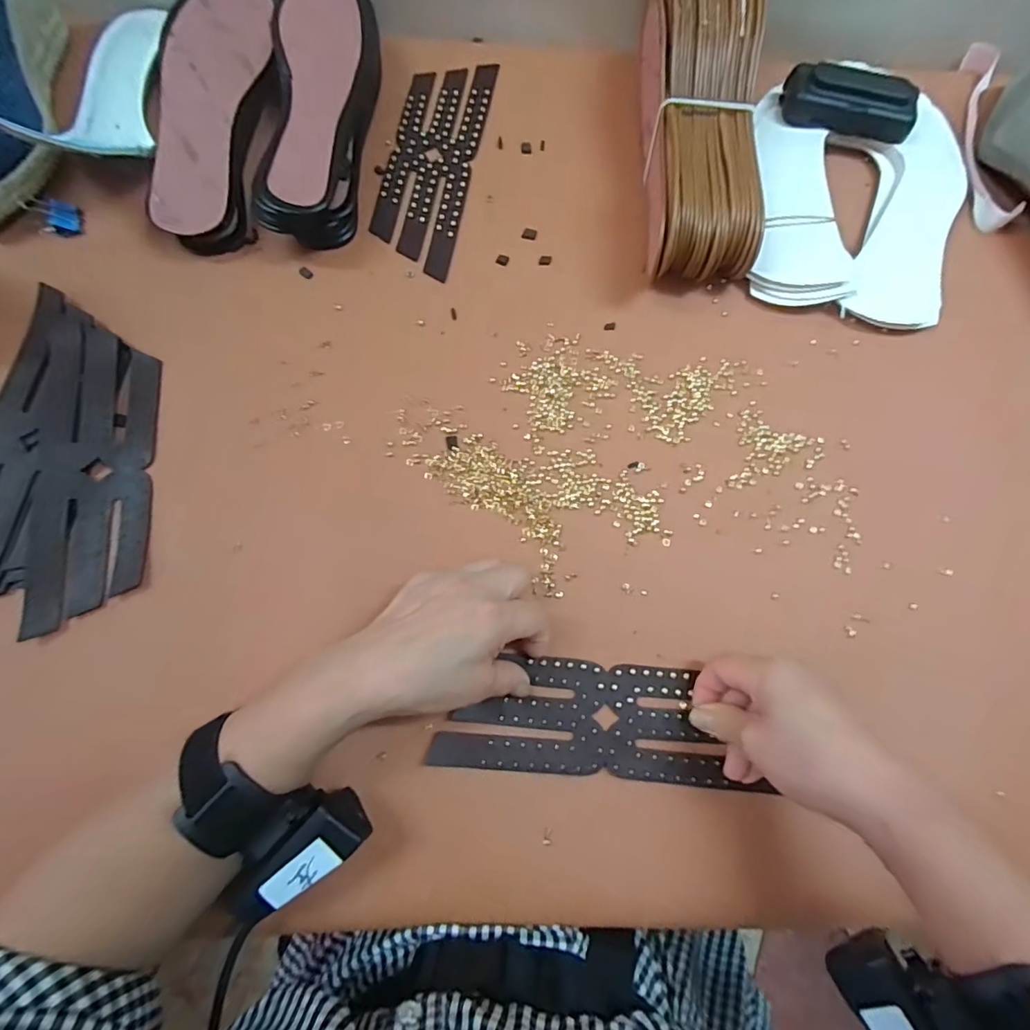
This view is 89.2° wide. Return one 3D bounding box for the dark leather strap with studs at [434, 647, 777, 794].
[{"bbox_3d":[0.041,0.132,0.331,0.180,0.012,0.074,0,80,-3],"label":"dark leather strap with studs"}]

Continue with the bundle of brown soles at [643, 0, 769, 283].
[{"bbox_3d":[0.142,-0.301,0.402,0.081,0.079,0.238,3,76,-2],"label":"bundle of brown soles"}]

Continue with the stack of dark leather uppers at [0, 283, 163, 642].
[{"bbox_3d":[-0.301,-0.037,0.353,0.123,0.023,0.218,9,80,2],"label":"stack of dark leather uppers"}]

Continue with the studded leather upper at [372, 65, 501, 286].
[{"bbox_3d":[-0.069,-0.296,0.436,0.068,0.005,0.210,12,77,-2],"label":"studded leather upper"}]

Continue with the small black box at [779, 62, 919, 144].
[{"bbox_3d":[0.280,-0.345,0.433,0.106,0.019,0.047,17,75,2],"label":"small black box"}]

